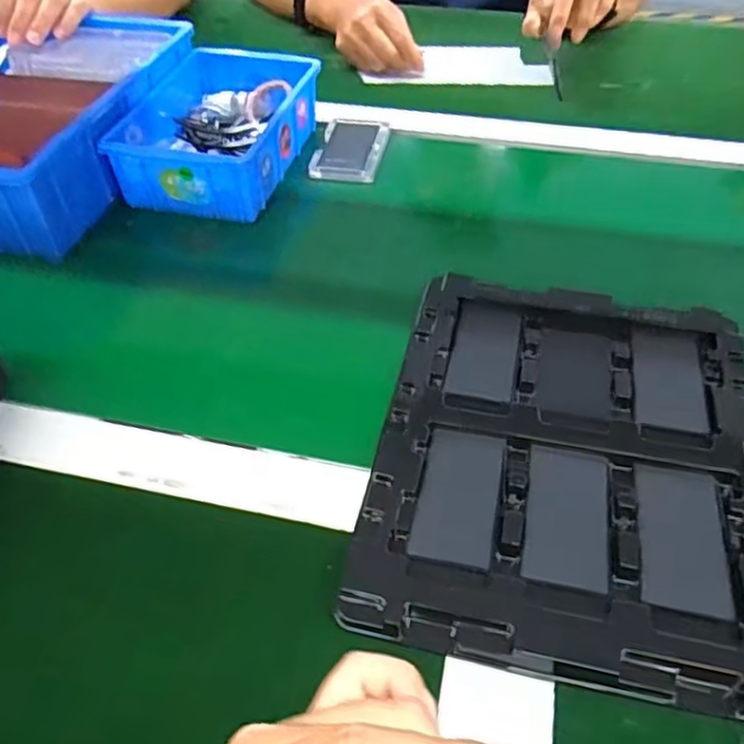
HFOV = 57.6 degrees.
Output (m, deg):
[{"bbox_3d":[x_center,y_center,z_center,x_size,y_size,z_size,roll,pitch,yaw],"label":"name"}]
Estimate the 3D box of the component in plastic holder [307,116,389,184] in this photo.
[{"bbox_3d":[-0.021,-0.214,0.650,0.061,0.015,0.112,7,47,8],"label":"component in plastic holder"}]

